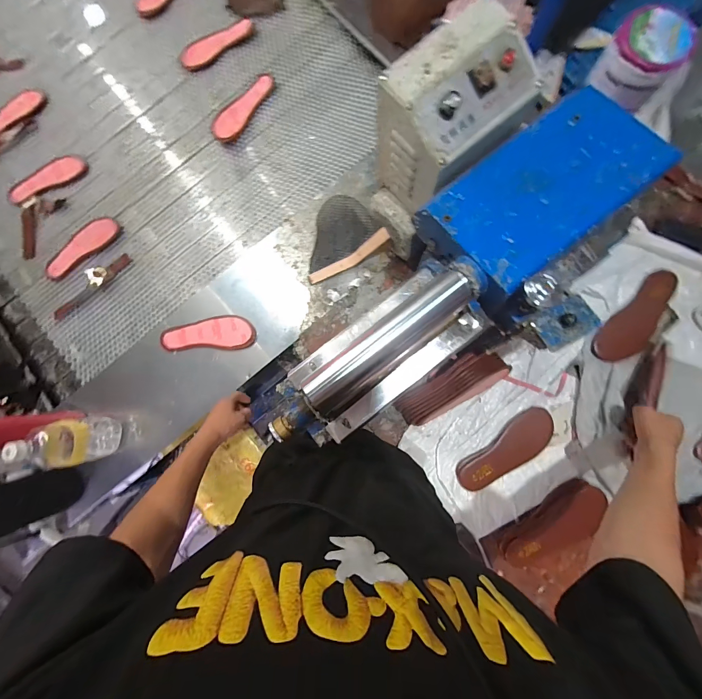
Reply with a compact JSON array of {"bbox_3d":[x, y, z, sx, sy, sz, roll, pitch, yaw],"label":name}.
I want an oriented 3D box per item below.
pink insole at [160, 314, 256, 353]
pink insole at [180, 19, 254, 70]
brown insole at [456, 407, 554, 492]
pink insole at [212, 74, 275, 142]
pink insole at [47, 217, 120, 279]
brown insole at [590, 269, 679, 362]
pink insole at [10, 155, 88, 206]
[{"bbox_3d":[-0.341,-0.040,0.794,0.220,0.011,0.080,-1,84,4],"label":"pink insole"},{"bbox_3d":[-0.372,-0.848,0.917,0.216,0.019,0.063,-37,97,-3],"label":"pink insole"},{"bbox_3d":[0.320,0.209,0.684,0.223,0.019,0.077,-37,83,-1],"label":"brown insole"},{"bbox_3d":[-0.298,-0.659,0.901,0.084,0.013,0.213,31,86,5],"label":"pink insole"},{"bbox_3d":[-0.696,-0.266,0.857,0.203,0.009,0.074,-39,89,-8],"label":"pink insole"},{"bbox_3d":[0.605,-0.063,0.694,0.228,0.014,0.087,-44,83,-2],"label":"brown insole"},{"bbox_3d":[-0.816,-0.461,0.892,0.199,0.011,0.078,-31,90,-13],"label":"pink insole"}]

